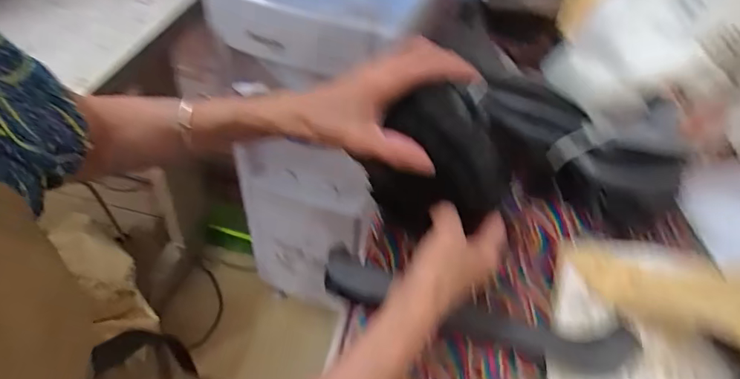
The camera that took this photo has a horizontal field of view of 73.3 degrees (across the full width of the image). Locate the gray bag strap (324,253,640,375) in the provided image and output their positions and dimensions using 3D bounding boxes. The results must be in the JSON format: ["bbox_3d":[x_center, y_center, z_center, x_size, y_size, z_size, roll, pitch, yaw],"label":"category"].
[{"bbox_3d":[0.095,0.113,0.451,0.284,0.018,0.048,14,49,8],"label":"gray bag strap"}]

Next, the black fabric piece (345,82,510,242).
[{"bbox_3d":[0.063,-0.020,0.470,0.138,0.168,0.019,5,48,4],"label":"black fabric piece"}]

